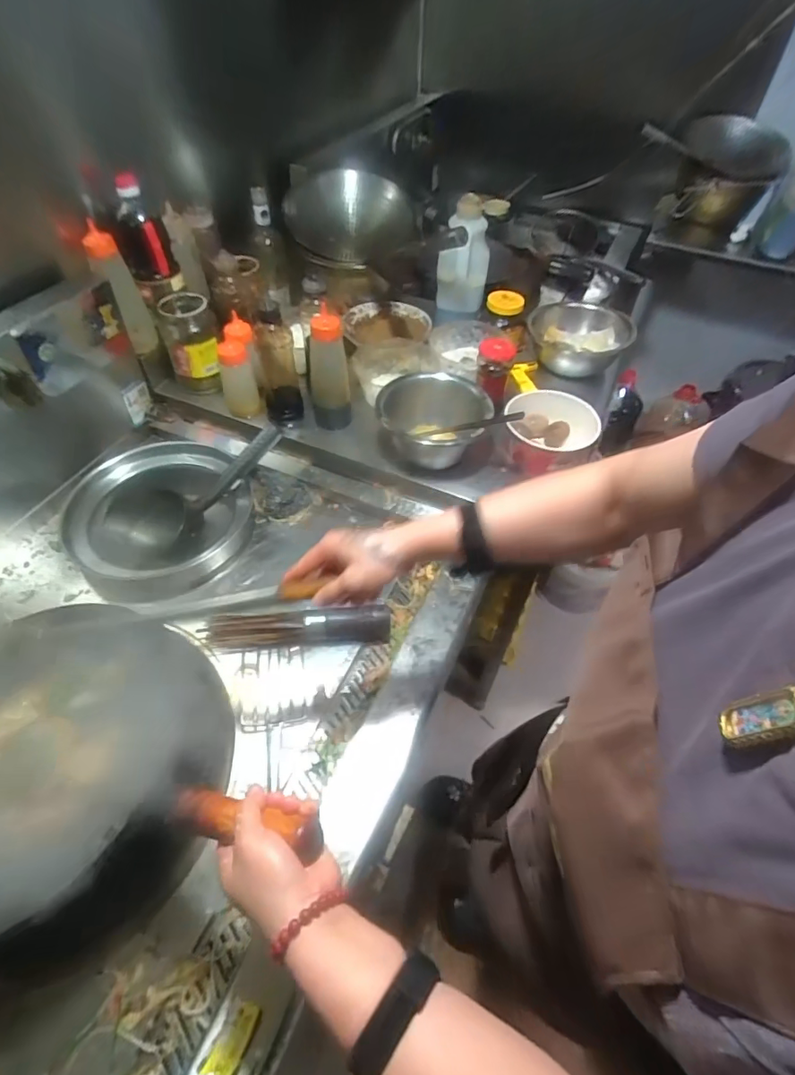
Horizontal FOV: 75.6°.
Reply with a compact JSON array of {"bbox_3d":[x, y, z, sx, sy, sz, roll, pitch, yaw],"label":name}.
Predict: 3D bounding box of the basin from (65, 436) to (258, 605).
[{"bbox_3d":[-0.411,-0.038,0.907,0.296,0.098,0.277,1,51,-1],"label":"basin"}]

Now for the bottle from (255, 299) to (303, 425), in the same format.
[{"bbox_3d":[-0.214,-0.303,0.918,0.070,0.216,0.058,-9,52,-9],"label":"bottle"}]

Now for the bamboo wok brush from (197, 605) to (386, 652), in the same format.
[{"bbox_3d":[-0.150,0.138,0.776,0.276,0.044,0.050,-3,51,-4],"label":"bamboo wok brush"}]

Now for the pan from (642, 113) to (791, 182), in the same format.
[{"bbox_3d":[0.819,-1.043,1.365,0.365,0.101,0.215,8,51,5],"label":"pan"}]

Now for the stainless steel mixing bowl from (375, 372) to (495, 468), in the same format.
[{"bbox_3d":[0.066,-0.207,0.907,0.188,0.095,0.188,1,51,-1],"label":"stainless steel mixing bowl"}]

